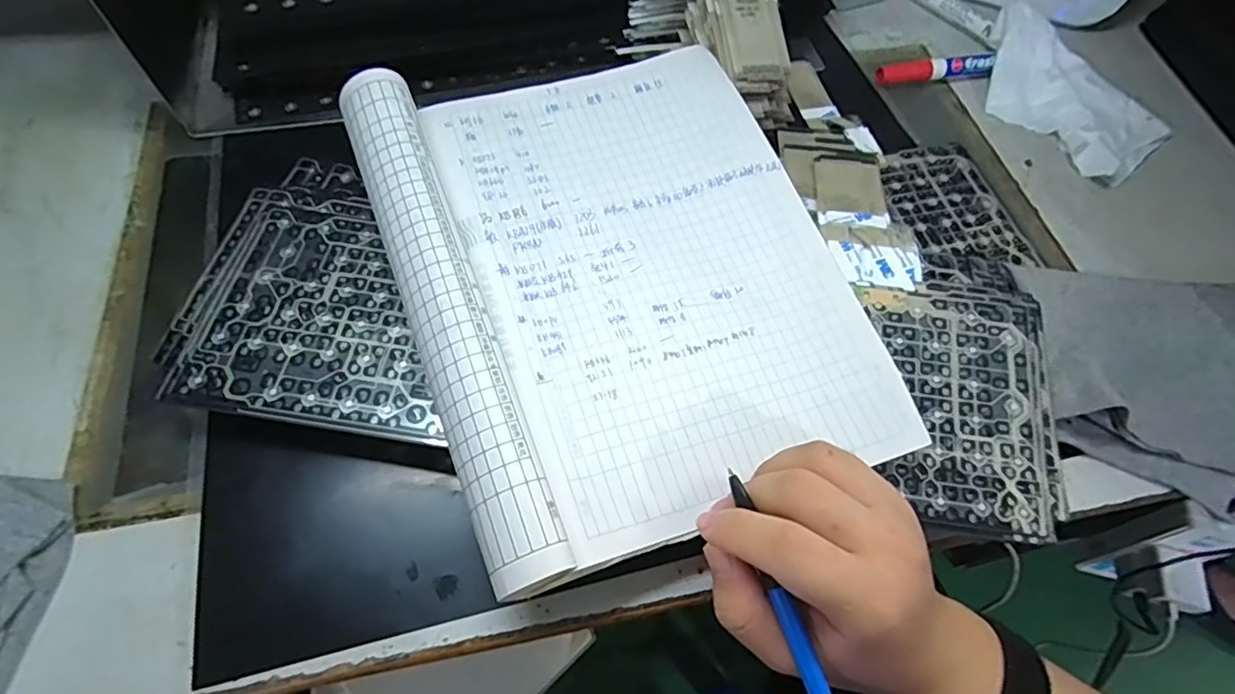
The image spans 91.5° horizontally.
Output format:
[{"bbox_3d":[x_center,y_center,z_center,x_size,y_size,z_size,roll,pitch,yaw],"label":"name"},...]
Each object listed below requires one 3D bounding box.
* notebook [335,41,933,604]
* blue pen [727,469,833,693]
[{"bbox_3d":[0.001,-0.054,0.322,0.225,0.042,0.291,-17,63,-13],"label":"notebook"},{"bbox_3d":[0.072,0.117,0.238,0.009,0.006,0.140,-19,80,-14],"label":"blue pen"}]

